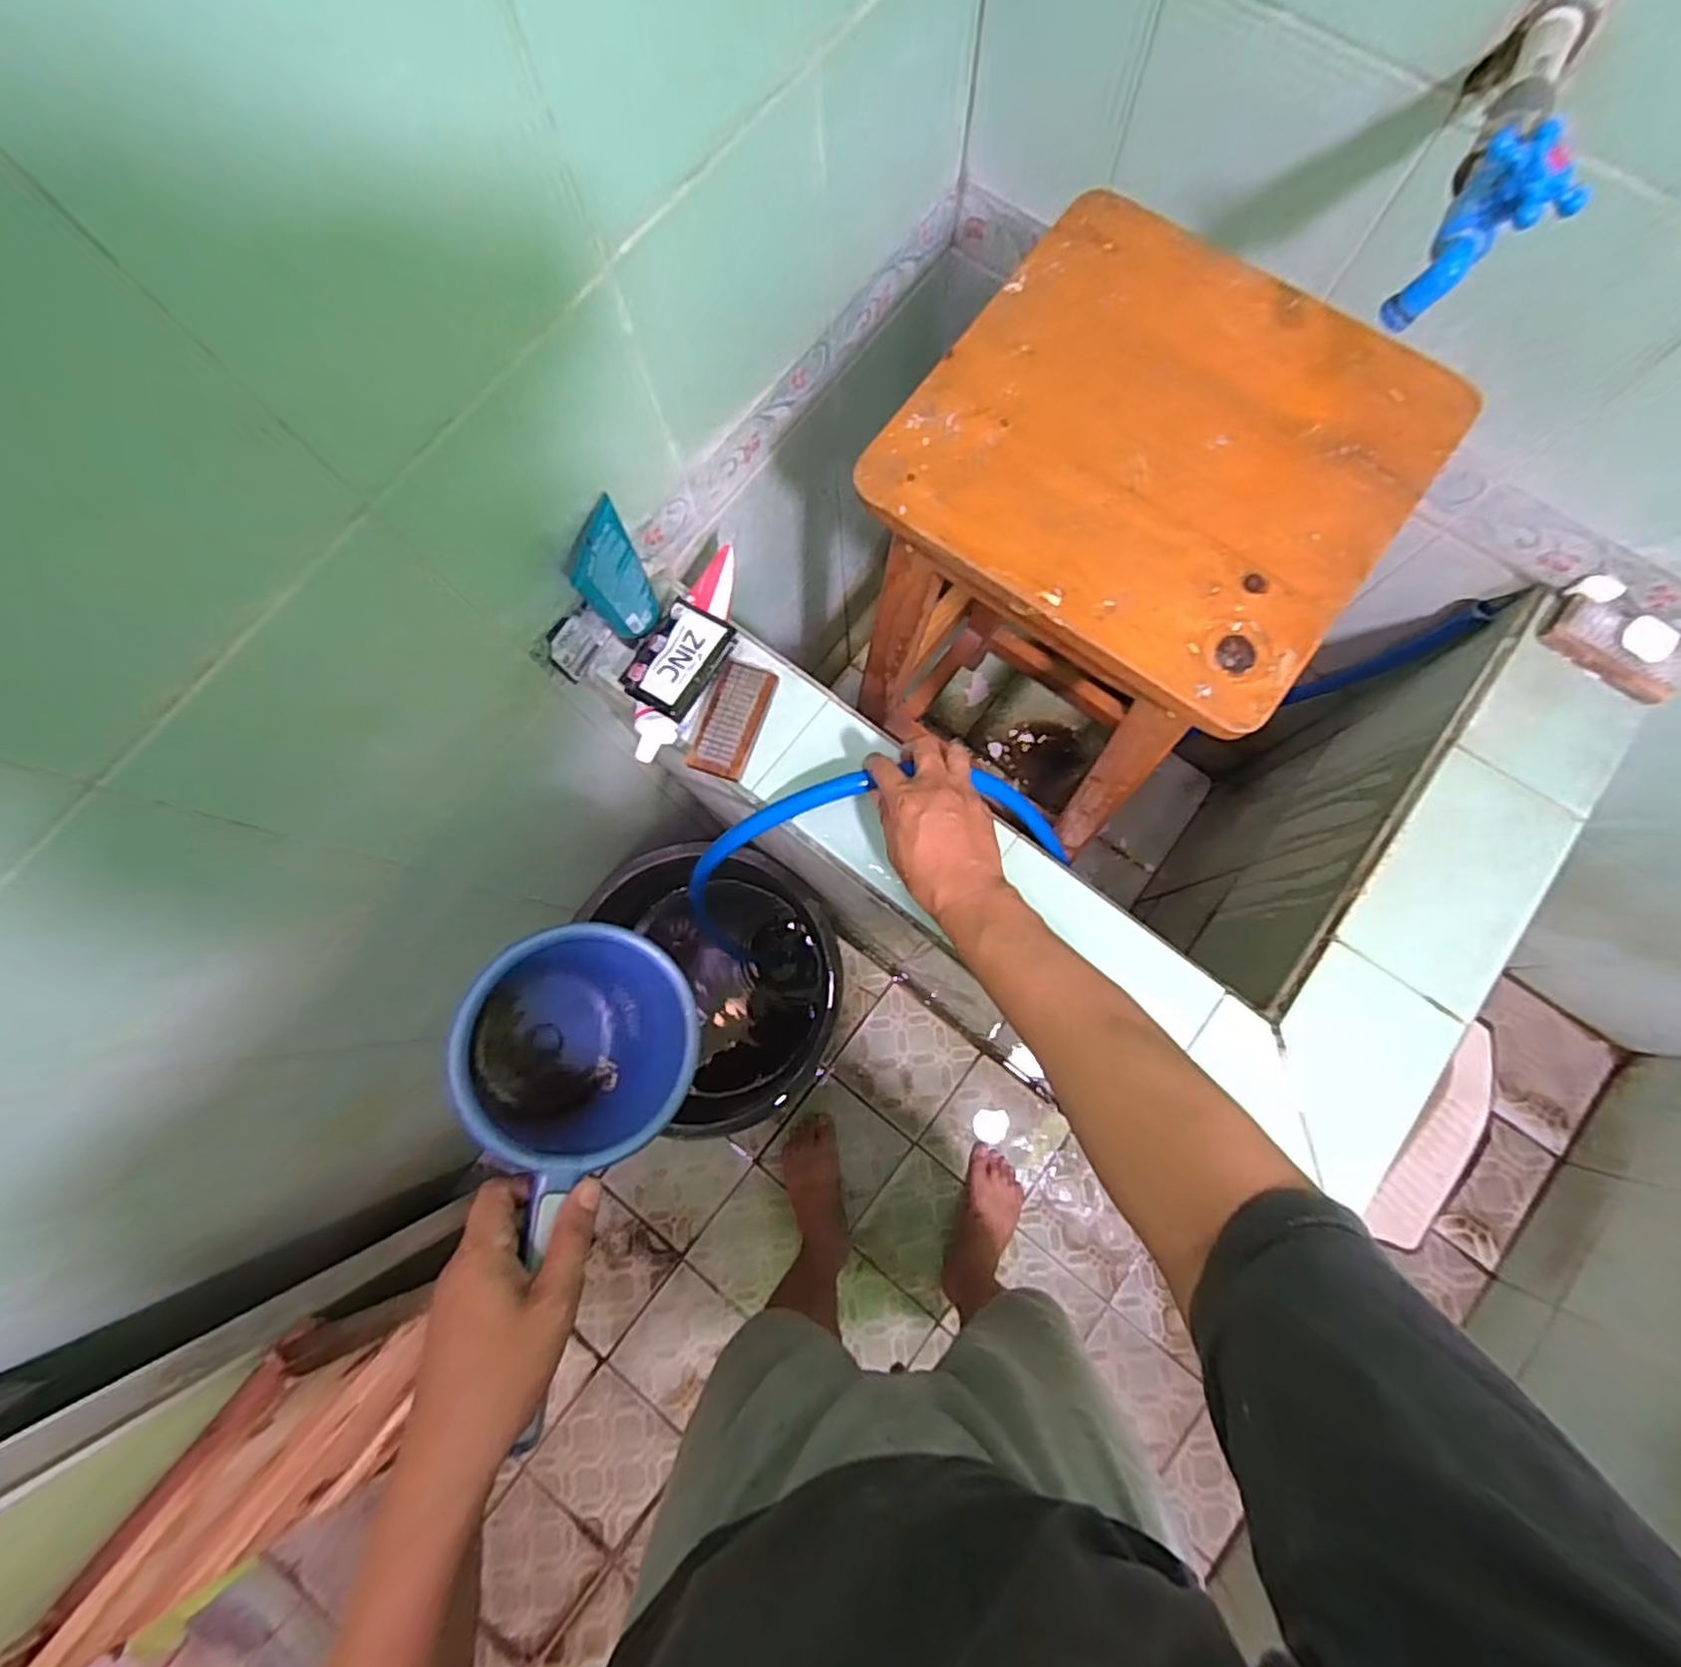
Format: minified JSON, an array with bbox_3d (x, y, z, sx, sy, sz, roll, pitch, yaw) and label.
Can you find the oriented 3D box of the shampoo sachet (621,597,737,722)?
[{"bbox_3d":[-0.138,-0.149,0.609,0.060,0.020,0.095,33,80,8],"label":"shampoo sachet"}]

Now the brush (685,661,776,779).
[{"bbox_3d":[-0.091,-0.096,0.607,0.043,0.026,0.103,17,78,5],"label":"brush"}]

